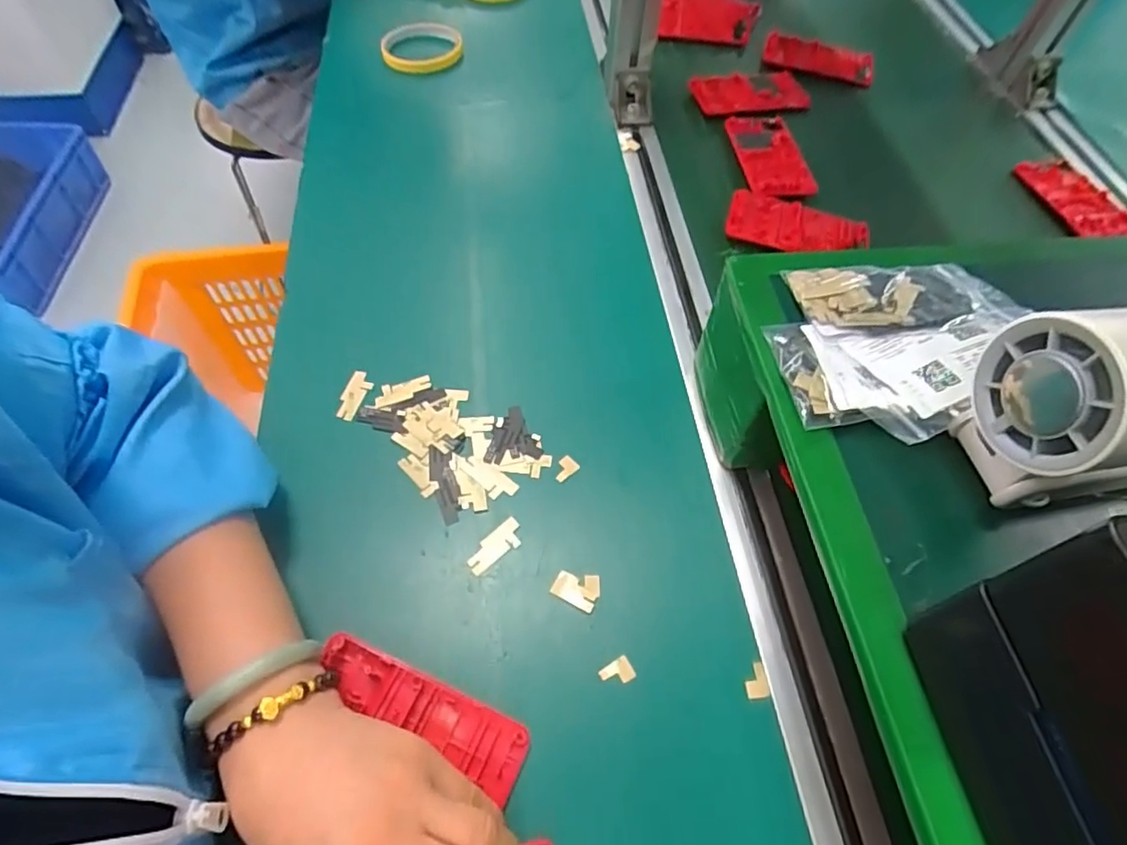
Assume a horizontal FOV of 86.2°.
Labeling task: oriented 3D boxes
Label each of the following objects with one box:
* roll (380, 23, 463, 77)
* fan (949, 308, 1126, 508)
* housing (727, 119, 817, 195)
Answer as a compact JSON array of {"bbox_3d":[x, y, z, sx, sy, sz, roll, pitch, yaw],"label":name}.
[{"bbox_3d":[-0.160,-0.422,0.676,0.085,0.019,0.102,-21,59,-5],"label":"roll"},{"bbox_3d":[0.206,-0.004,0.242,0.056,0.086,0.064,-6,59,-7],"label":"fan"},{"bbox_3d":[0.199,-0.261,0.580,0.061,0.012,0.119,-6,59,-7],"label":"housing"}]

